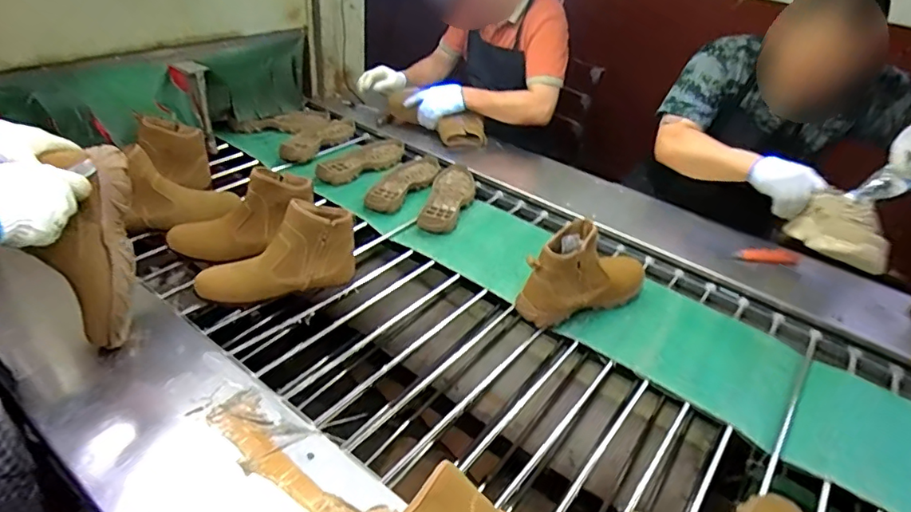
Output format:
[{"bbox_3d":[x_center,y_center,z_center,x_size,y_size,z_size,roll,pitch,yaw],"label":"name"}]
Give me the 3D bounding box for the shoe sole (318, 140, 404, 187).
[{"bbox_3d":[-0.251,-0.263,1.440,0.119,0.027,0.287,31,43,30],"label":"shoe sole"}]

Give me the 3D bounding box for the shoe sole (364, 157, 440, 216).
[{"bbox_3d":[-0.131,-0.201,1.374,0.109,0.025,0.283,21,42,18],"label":"shoe sole"}]

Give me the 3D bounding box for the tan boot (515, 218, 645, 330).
[{"bbox_3d":[0.255,0.027,1.021,0.259,0.180,0.098,-17,42,-28],"label":"tan boot"}]

